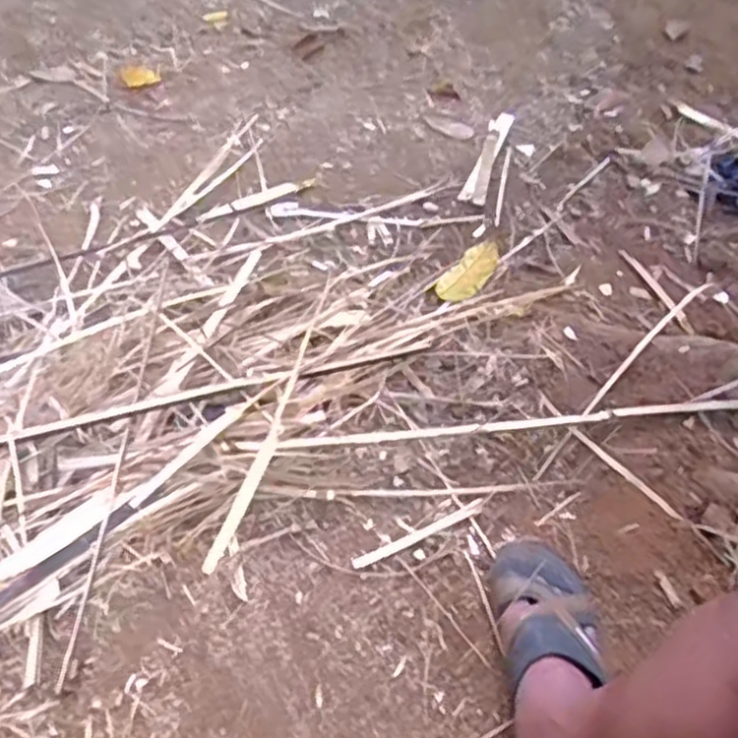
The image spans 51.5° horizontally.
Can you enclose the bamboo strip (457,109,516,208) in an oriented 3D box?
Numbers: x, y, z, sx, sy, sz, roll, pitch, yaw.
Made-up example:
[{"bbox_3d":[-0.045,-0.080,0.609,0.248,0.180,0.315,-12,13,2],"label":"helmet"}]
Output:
[{"bbox_3d":[0.225,-0.400,1.418,0.045,0.014,0.280,18,53,10],"label":"bamboo strip"}]

